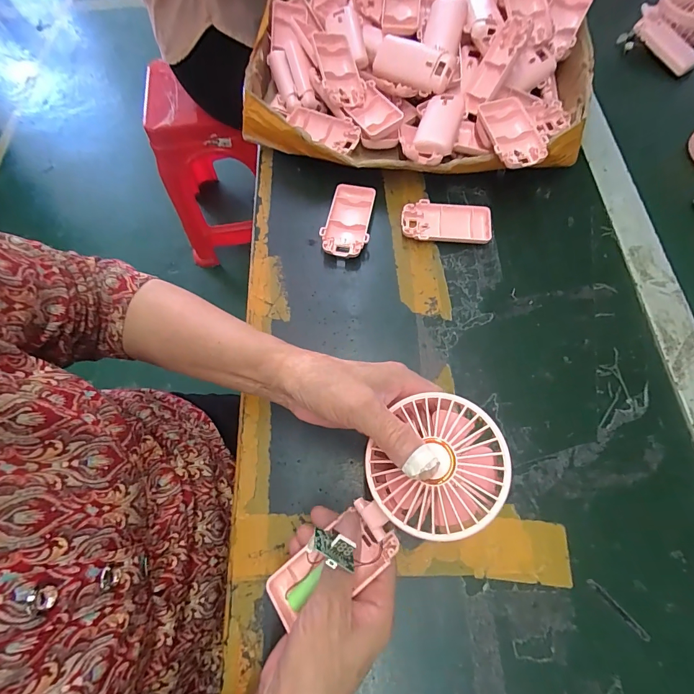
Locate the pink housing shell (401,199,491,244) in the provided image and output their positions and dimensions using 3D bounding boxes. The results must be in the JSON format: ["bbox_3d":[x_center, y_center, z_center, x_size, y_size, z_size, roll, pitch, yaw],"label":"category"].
[{"bbox_3d":[0.107,-0.133,0.412,0.093,0.016,0.049,4,67,4],"label":"pink housing shell"}]

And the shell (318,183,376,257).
[{"bbox_3d":[0.002,-0.140,0.418,0.049,0.020,0.094,6,67,5],"label":"shell"}]

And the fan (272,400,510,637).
[{"bbox_3d":[0.020,0.108,0.250,0.185,0.034,0.078,-44,70,15],"label":"fan"}]

